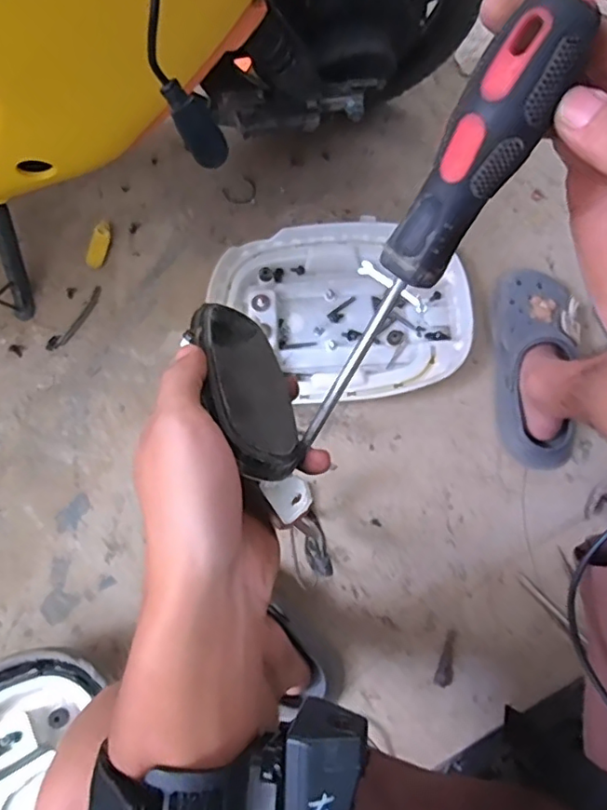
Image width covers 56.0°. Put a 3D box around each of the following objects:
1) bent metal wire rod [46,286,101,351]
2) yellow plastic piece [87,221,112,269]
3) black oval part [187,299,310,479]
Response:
[{"bbox_3d":[-0.335,-0.127,0.843,0.024,0.004,0.117,34,77,11],"label":"bent metal wire rod"},{"bbox_3d":[-0.310,-0.245,0.868,0.025,0.015,0.073,12,74,5],"label":"yellow plastic piece"},{"bbox_3d":[-0.030,-0.013,0.296,0.010,0.051,0.119,-48,37,27],"label":"black oval part"}]

